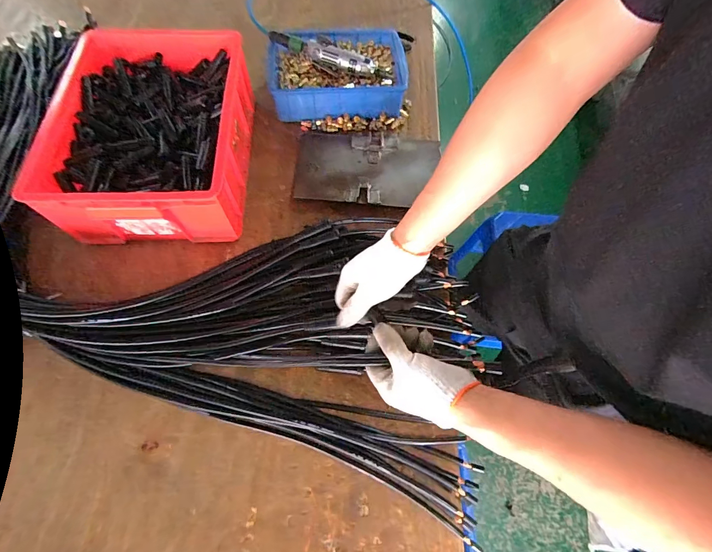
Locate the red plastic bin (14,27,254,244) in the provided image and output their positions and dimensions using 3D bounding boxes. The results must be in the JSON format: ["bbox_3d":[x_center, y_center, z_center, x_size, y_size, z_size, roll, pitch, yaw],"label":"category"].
[{"bbox_3d":[-0.382,-0.265,0.678,0.313,0.152,0.422,-3,65,-3],"label":"red plastic bin"}]

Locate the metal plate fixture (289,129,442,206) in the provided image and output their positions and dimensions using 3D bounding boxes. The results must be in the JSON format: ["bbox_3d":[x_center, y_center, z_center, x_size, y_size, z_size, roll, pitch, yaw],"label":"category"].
[{"bbox_3d":[0.028,-0.233,0.732,0.286,0.020,0.189,4,65,0],"label":"metal plate fixture"}]

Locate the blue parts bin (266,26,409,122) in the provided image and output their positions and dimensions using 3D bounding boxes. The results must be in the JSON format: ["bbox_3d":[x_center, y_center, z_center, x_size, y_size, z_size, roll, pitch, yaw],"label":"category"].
[{"bbox_3d":[-0.042,-0.457,0.797,0.305,0.083,0.204,-6,66,-5],"label":"blue parts bin"}]

